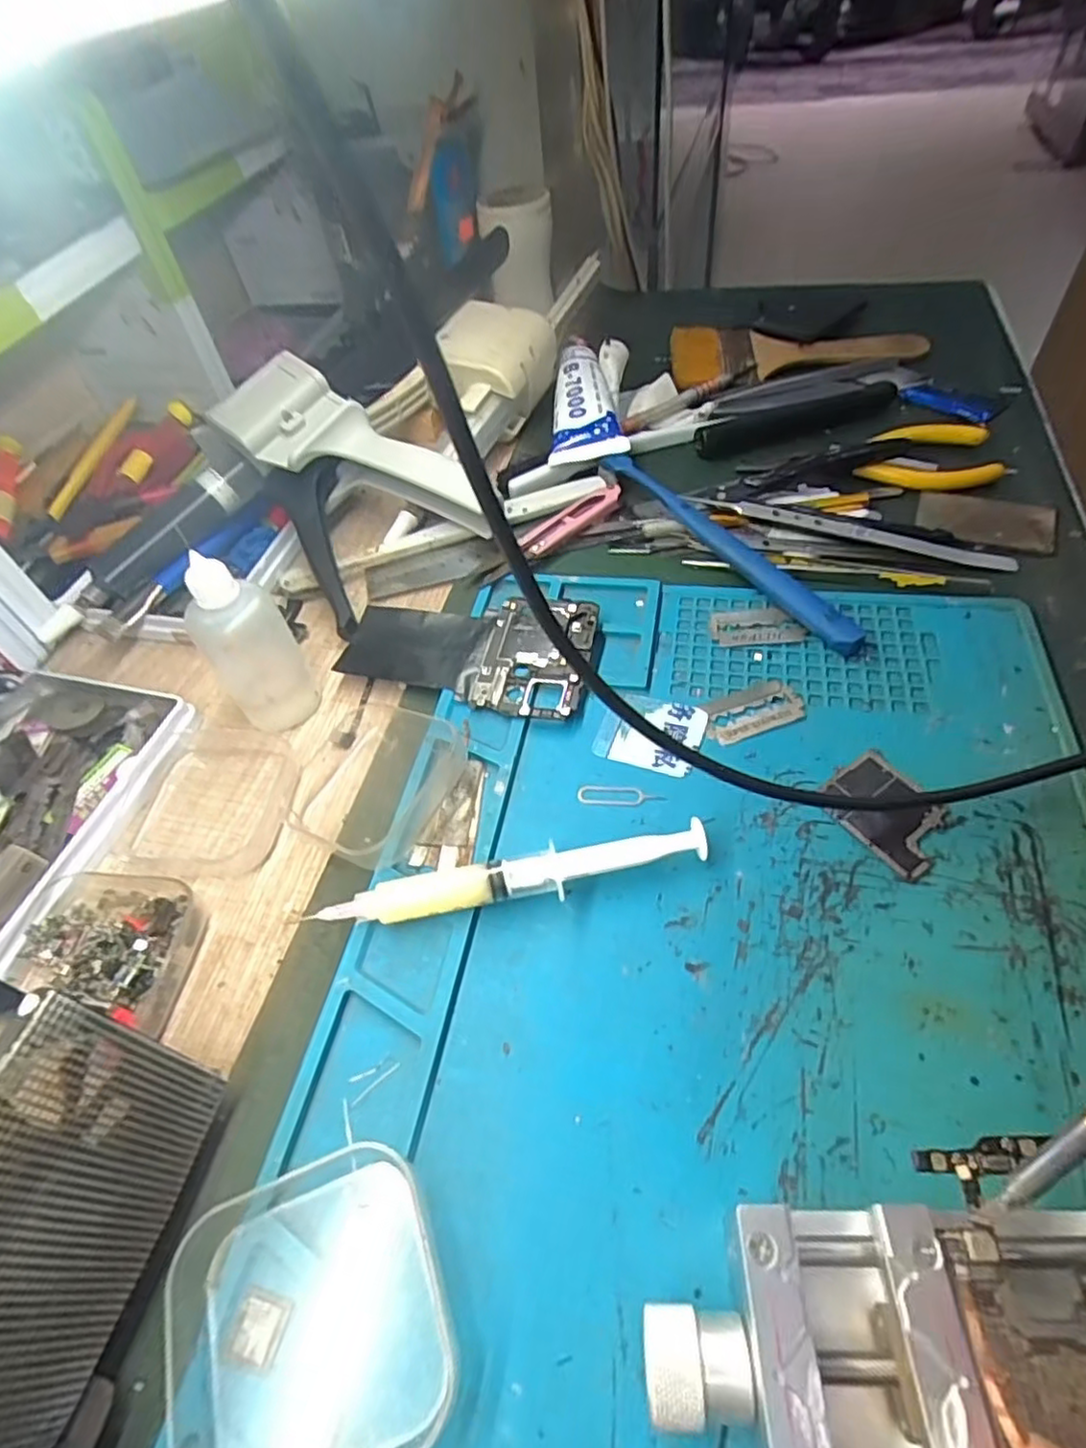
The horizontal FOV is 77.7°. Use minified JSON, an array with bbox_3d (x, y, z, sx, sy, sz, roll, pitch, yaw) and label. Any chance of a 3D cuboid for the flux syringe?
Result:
[{"bbox_3d":[-0.009,0.054,0.231,0.133,0.015,0.015,-11,51,-2],"label":"flux syringe"}]

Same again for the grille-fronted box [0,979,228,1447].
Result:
[{"bbox_3d":[-0.119,0.113,0.156,0.030,0.091,0.077,7,53,12],"label":"grille-fronted box"}]

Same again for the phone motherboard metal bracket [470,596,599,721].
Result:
[{"bbox_3d":[-0.003,-0.031,0.299,0.047,0.008,0.066,7,53,12],"label":"phone motherboard metal bracket"}]

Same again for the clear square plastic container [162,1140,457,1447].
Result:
[{"bbox_3d":[-0.059,0.148,0.166,0.065,0.009,0.064,-20,52,-10],"label":"clear square plastic container"}]

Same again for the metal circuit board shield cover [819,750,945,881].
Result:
[{"bbox_3d":[0.123,0.030,0.239,0.034,0.004,0.042,-34,56,-19],"label":"metal circuit board shield cover"}]

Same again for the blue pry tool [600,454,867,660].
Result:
[{"bbox_3d":[0.088,-0.091,0.331,0.017,0.012,0.175,-28,54,-15],"label":"blue pry tool"}]

